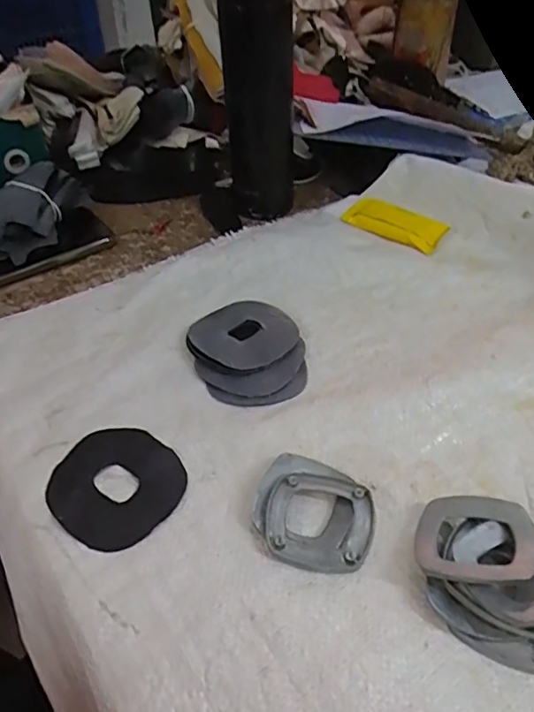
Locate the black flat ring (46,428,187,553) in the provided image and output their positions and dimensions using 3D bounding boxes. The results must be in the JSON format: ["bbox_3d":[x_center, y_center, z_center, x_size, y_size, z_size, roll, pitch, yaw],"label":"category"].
[{"bbox_3d":[-0.095,0.080,0.343,0.080,0.004,0.076,2,45,-2],"label":"black flat ring"}]

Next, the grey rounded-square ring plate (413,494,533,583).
[{"bbox_3d":[0.113,0.098,0.299,0.062,0.007,0.056,-6,32,20],"label":"grey rounded-square ring plate"}]

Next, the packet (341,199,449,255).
[{"bbox_3d":[0.130,-0.137,0.555,0.102,0.010,0.047,28,52,27],"label":"packet"}]

